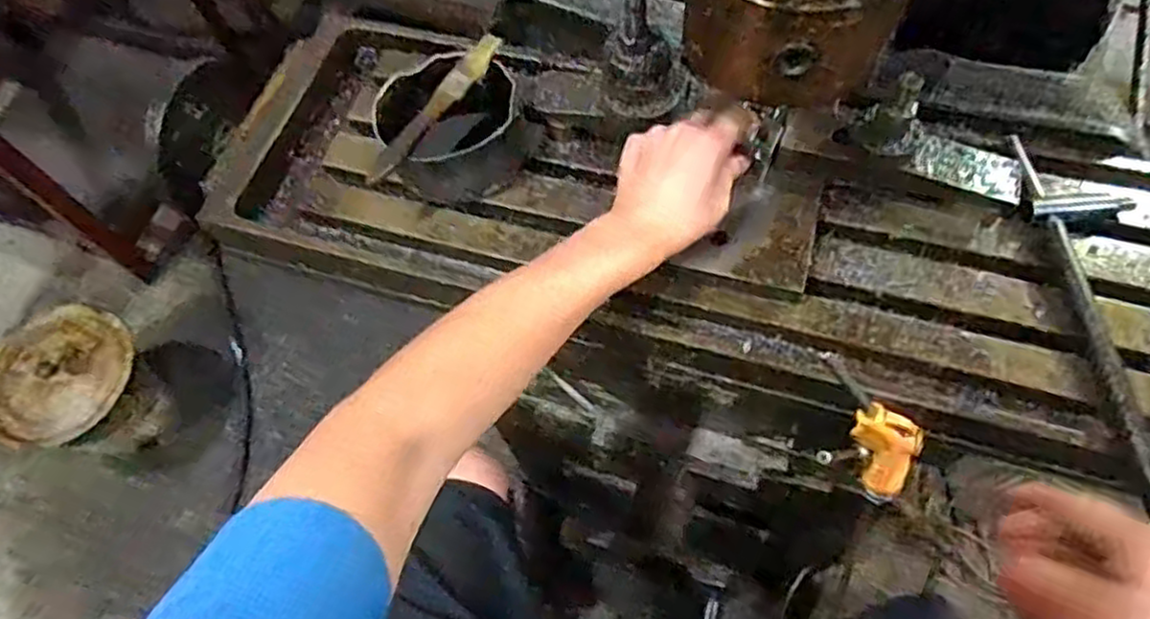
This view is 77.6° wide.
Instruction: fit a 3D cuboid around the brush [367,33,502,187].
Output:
[{"bbox_3d":[-0.105,-0.149,0.530,0.017,0.018,0.147,30,69,17],"label":"brush"}]

